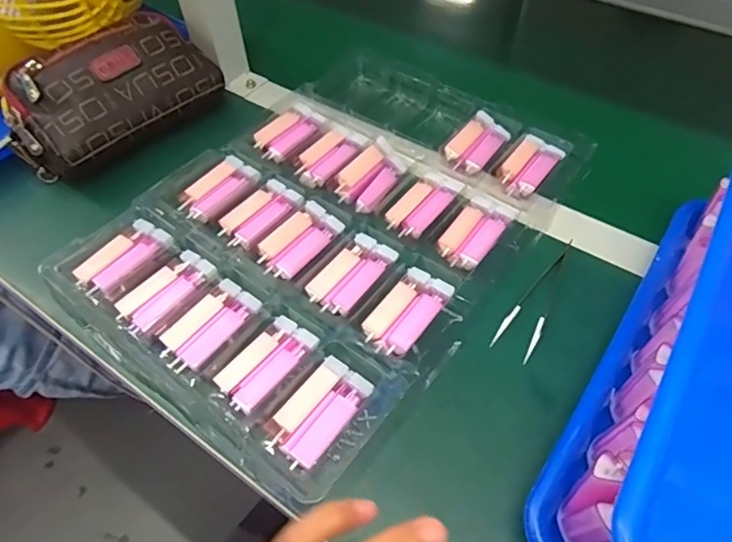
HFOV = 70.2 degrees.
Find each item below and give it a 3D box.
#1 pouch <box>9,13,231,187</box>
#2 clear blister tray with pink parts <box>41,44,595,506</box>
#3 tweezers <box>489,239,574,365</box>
[{"bbox_3d":[-0.241,-0.171,0.492,0.086,0.073,0.181,34,60,24],"label":"pouch"},{"bbox_3d":[-0.018,-0.054,0.449,0.284,0.022,0.405,32,60,23],"label":"clear blister tray with pink parts"},{"bbox_3d":[0.136,0.016,0.402,0.028,0.004,0.124,27,58,21],"label":"tweezers"}]

